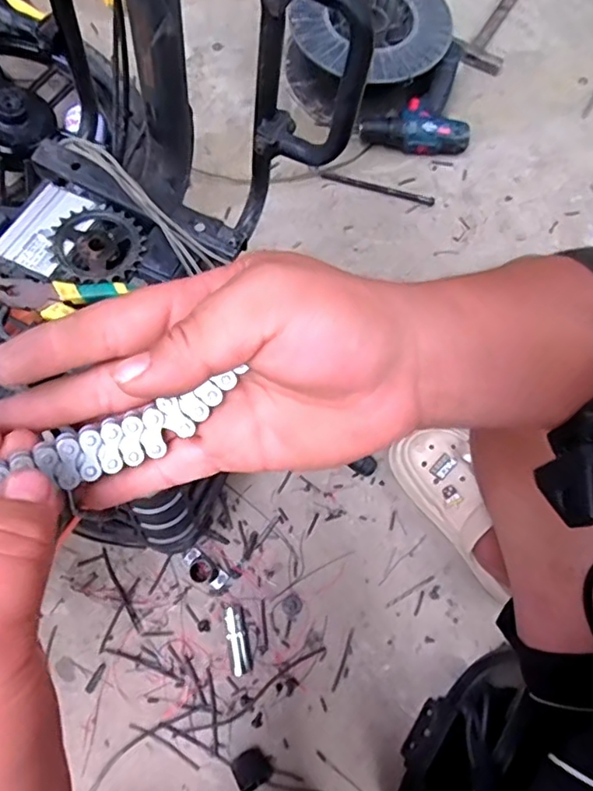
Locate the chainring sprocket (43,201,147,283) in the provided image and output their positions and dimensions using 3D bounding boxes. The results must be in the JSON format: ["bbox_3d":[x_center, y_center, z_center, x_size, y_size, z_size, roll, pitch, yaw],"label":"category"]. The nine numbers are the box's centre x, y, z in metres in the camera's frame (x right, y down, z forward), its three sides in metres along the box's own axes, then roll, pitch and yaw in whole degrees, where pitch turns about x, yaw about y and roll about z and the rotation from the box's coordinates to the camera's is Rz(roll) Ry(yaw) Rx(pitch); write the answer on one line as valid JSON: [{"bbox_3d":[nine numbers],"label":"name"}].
[{"bbox_3d":[-0.192,-0.147,0.553,0.088,0.010,0.088,1,71,-4],"label":"chainring sprocket"}]

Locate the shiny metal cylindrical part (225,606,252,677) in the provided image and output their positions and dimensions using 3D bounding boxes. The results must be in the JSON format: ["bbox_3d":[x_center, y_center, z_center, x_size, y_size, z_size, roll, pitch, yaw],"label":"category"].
[{"bbox_3d":[-0.073,0.307,0.717,0.022,0.016,0.078,-9,72,-7],"label":"shiny metal cylindrical part"}]

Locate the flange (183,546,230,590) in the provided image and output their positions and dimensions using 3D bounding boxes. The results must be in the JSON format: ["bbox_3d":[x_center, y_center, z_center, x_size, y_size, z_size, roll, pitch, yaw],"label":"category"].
[{"bbox_3d":[-0.121,0.228,0.743,0.062,0.014,0.034,40,72,12],"label":"flange"}]

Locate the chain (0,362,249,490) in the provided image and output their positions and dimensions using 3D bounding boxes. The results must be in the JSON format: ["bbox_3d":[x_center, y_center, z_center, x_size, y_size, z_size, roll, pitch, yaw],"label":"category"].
[{"bbox_3d":[-0.081,0.024,0.214,0.128,0.022,0.025,-26,72,-16],"label":"chain"}]

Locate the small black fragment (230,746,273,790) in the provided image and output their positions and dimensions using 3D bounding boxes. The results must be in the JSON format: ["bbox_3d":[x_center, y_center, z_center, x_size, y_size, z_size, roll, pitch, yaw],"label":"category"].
[{"bbox_3d":[-0.053,0.437,0.668,0.040,0.023,0.039,-26,75,-12],"label":"small black fragment"}]

